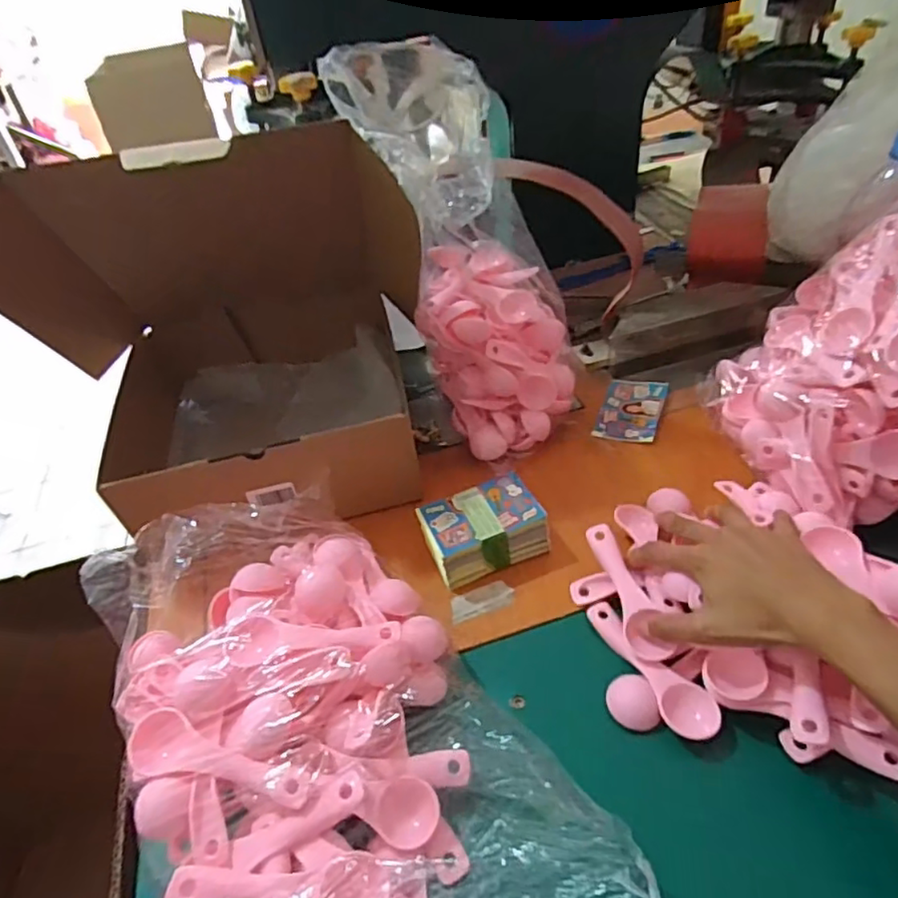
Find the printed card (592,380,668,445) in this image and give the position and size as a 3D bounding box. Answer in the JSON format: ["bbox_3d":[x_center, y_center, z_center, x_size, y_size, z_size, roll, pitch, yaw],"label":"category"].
[{"bbox_3d":[0.189,-0.040,0.633,0.059,0.005,0.092,10,50,23],"label":"printed card"}]

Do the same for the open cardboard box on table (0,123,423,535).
[{"bbox_3d":[-0.203,-0.106,0.562,0.328,0.267,0.312,-18,42,-12],"label":"open cardboard box on table"}]

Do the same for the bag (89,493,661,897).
[{"bbox_3d":[-0.074,0.170,0.368,0.210,0.089,0.386,-30,46,-24],"label":"bag"}]

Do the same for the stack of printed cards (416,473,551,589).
[{"bbox_3d":[0.028,0.065,0.512,0.095,0.034,0.065,-16,42,-10],"label":"stack of printed cards"}]

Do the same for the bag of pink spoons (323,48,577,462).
[{"bbox_3d":[0.033,-0.163,0.559,0.164,0.298,0.156,30,53,35],"label":"bag of pink spoons"}]

